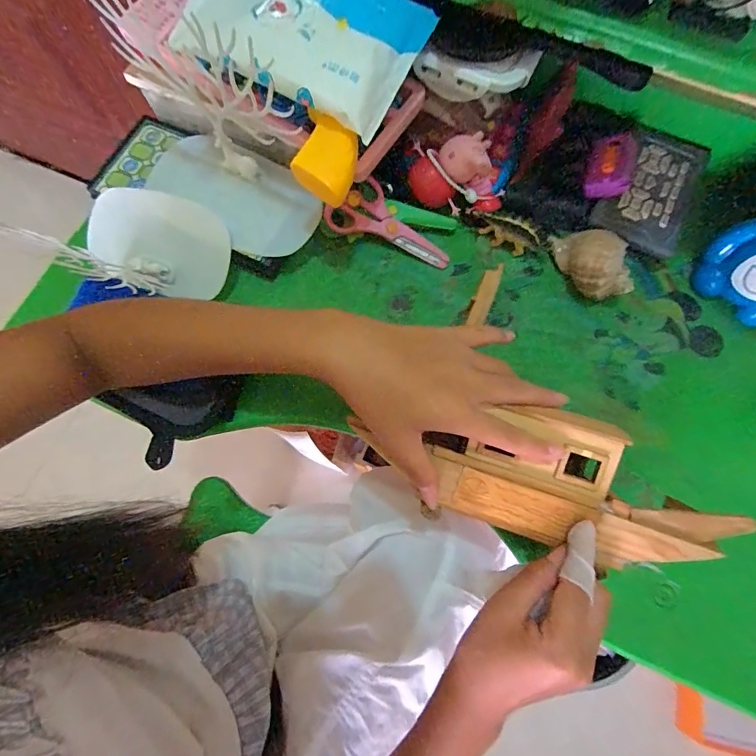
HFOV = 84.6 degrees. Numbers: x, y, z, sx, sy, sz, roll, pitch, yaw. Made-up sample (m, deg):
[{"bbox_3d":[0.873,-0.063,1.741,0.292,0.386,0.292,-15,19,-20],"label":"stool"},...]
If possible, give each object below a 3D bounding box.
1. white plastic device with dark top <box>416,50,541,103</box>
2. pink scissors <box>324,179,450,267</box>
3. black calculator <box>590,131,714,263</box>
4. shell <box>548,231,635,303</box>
[{"bbox_3d":[0.081,-0.238,0.330,0.098,0.028,0.032,-8,75,-3],"label":"white plastic device with dark top"},{"bbox_3d":[0.014,-0.144,0.397,0.120,0.018,0.055,26,76,-7],"label":"pink scissors"},{"bbox_3d":[0.269,-0.189,0.406,0.082,0.016,0.138,27,76,6],"label":"black calculator"},{"bbox_3d":[0.197,-0.108,0.379,0.046,0.038,0.071,-12,75,-4],"label":"shell"}]

